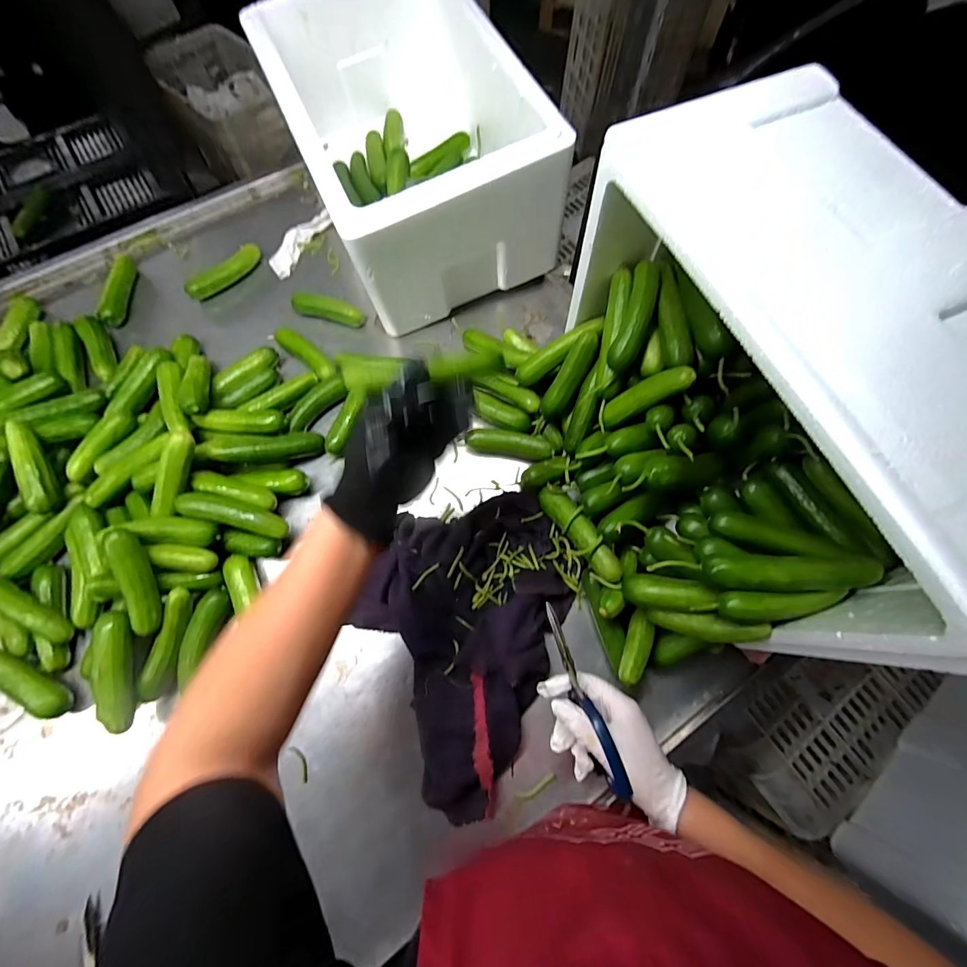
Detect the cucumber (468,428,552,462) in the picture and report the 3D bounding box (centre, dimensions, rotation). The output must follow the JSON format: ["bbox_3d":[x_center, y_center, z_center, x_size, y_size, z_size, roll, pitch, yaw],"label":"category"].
[{"bbox_3d":[0.034,-0.051,0.560,0.111,0.032,0.029,9,71,4],"label":"cucumber"}]

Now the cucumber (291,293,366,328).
[{"bbox_3d":[-0.236,-0.267,0.637,0.111,0.032,0.023,13,71,5],"label":"cucumber"}]

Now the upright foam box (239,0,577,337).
[{"bbox_3d":[-0.109,-0.494,0.616,0.296,0.194,0.451,-23,72,-8],"label":"upright foam box"}]

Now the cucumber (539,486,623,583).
[{"bbox_3d":[0.112,0.052,0.488,0.030,0.027,0.138,-29,56,-9],"label":"cucumber"}]

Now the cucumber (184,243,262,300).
[{"bbox_3d":[-0.410,-0.336,0.664,0.021,0.023,0.129,41,76,13],"label":"cucumber"}]

